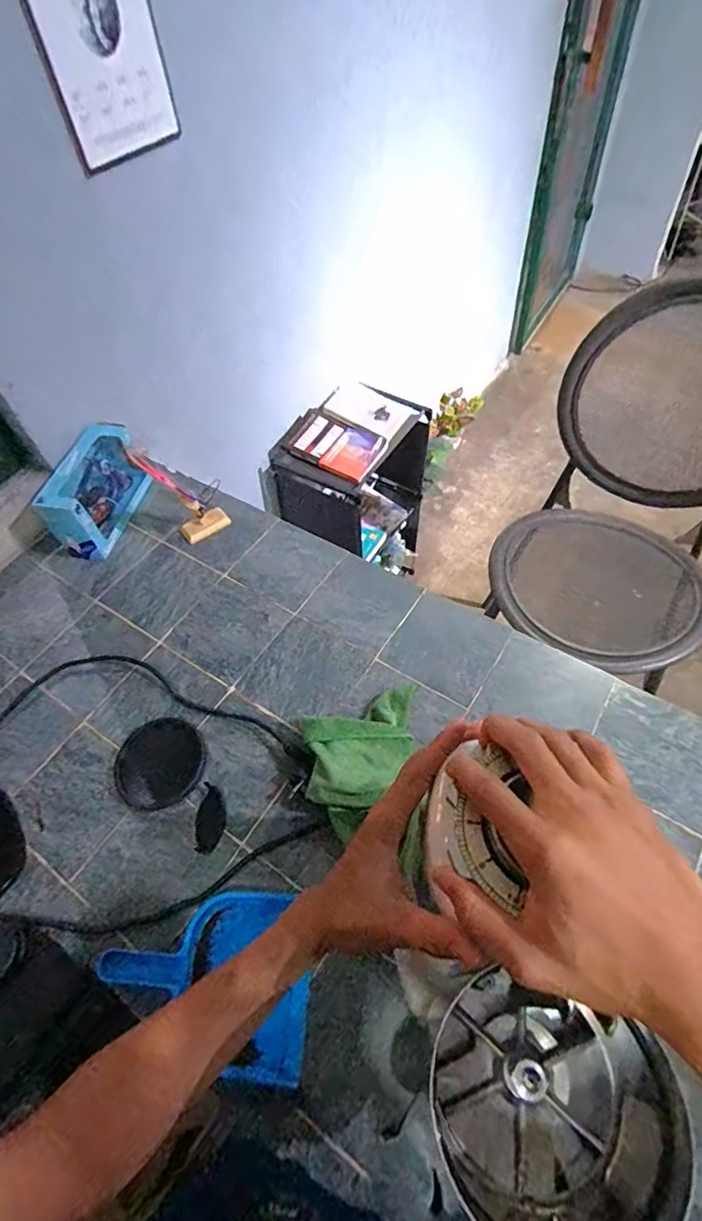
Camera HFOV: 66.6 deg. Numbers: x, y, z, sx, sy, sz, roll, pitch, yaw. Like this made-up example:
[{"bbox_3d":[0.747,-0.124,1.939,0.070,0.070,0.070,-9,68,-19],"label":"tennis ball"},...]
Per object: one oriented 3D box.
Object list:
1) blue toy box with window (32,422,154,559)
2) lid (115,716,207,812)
[{"bbox_3d":[-0.437,-0.211,0.926,0.080,0.124,0.225,7,55,9],"label":"blue toy box with window"},{"bbox_3d":[-0.250,0.196,0.698,0.114,0.011,0.118,-2,54,3],"label":"lid"}]

